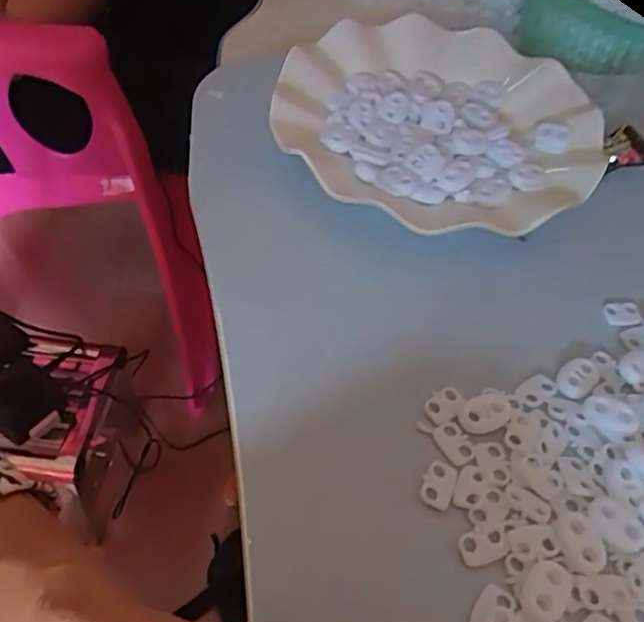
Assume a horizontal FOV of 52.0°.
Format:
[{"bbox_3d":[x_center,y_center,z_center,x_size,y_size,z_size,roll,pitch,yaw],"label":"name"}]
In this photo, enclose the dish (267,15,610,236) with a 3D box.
[{"bbox_3d":[0.064,-0.107,0.372,0.176,0.025,0.170,3,51,-3],"label":"dish"}]

